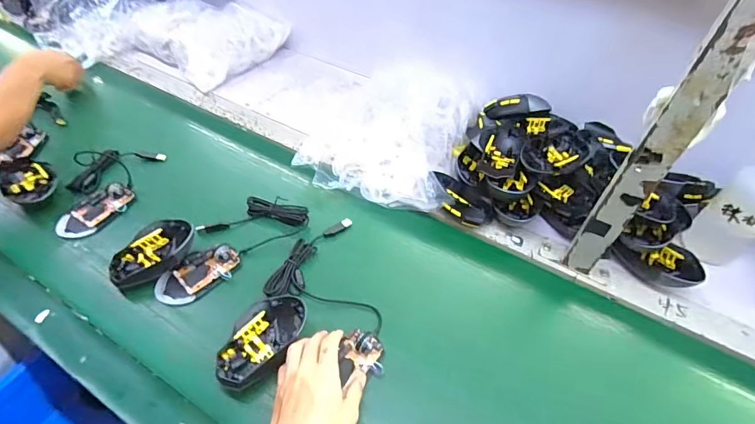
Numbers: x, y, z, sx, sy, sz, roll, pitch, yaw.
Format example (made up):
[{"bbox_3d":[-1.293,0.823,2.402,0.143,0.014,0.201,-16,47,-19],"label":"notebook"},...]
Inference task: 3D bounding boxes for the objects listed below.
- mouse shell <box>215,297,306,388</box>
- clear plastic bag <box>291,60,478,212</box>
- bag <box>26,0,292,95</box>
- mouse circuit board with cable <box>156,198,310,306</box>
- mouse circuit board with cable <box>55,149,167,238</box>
[{"bbox_3d":[-0.136,0.154,0.479,0.073,0.041,0.117,26,53,17],"label":"mouse shell"},{"bbox_3d":[0.032,-0.166,0.736,0.266,0.085,0.339,17,51,10],"label":"clear plastic bag"},{"bbox_3d":[-0.506,-0.424,0.902,0.558,0.111,0.243,12,50,5],"label":"bag"},{"bbox_3d":[-0.214,0.041,0.583,0.225,0.021,0.094,-36,61,-29],"label":"mouse circuit board with cable"},{"bbox_3d":[-0.438,-0.042,0.641,0.101,0.033,0.183,9,50,3],"label":"mouse circuit board with cable"}]

